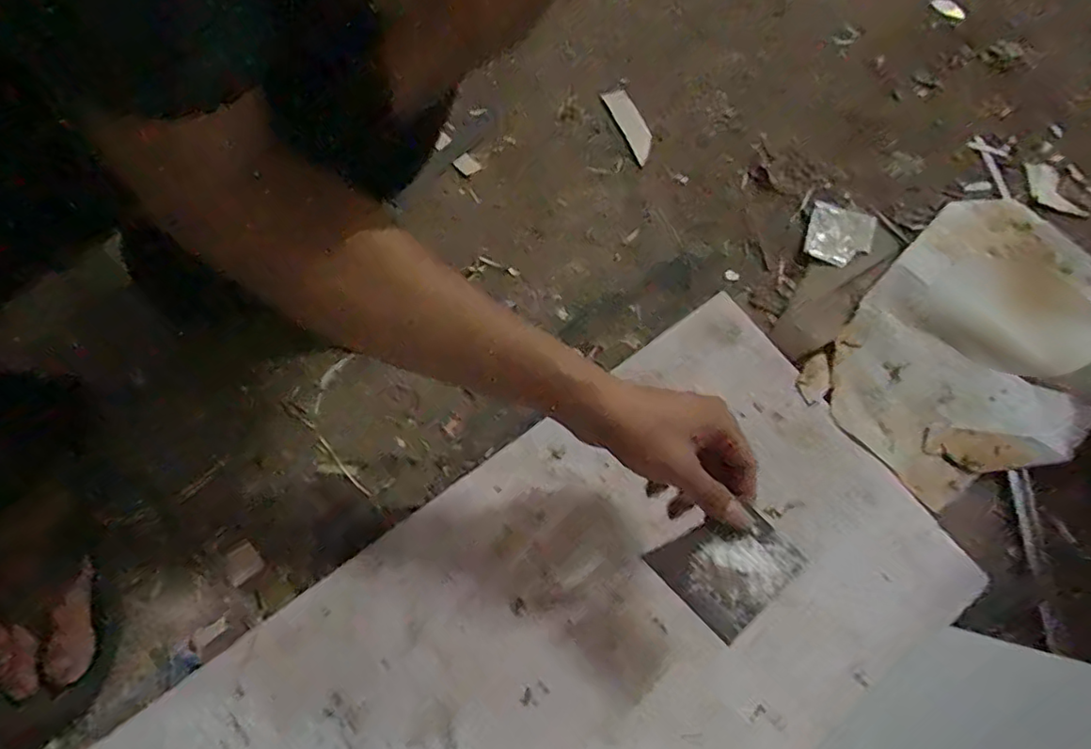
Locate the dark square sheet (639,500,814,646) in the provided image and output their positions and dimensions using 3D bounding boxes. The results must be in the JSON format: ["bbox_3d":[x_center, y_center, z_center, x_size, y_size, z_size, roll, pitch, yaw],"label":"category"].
[{"bbox_3d":[0.117,0.122,0.381,0.075,0.008,0.068,-43,74,0],"label":"dark square sheet"}]

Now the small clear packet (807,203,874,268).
[{"bbox_3d":[0.286,-0.136,0.576,0.060,0.009,0.067,17,71,4],"label":"small clear packet"}]

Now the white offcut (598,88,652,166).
[{"bbox_3d":[0.090,-0.262,0.617,0.028,0.007,0.087,-23,73,-9],"label":"white offcut"}]

